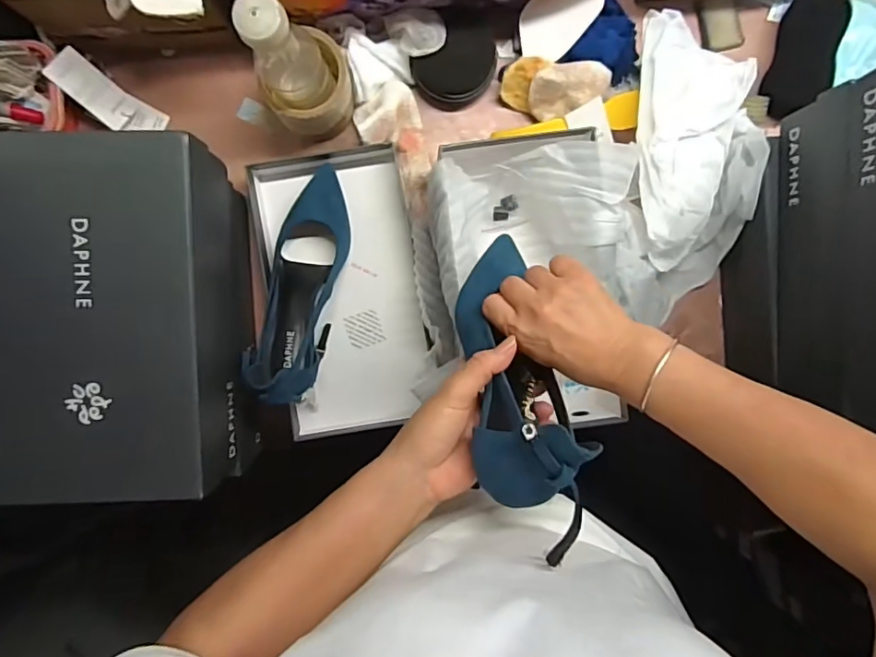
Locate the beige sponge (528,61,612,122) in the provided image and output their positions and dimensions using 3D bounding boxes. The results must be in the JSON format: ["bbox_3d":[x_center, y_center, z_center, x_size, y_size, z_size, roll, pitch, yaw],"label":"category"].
[{"bbox_3d":[0.146,-0.261,0.585,0.089,0.031,0.048,-11,94,-1],"label":"beige sponge"}]

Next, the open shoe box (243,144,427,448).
[{"bbox_3d":[-0.104,-0.039,0.611,0.163,0.046,0.307,-8,94,-1],"label":"open shoe box"}]

